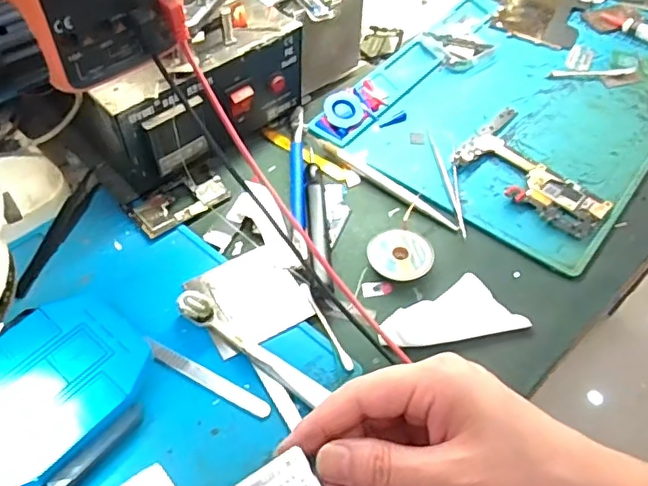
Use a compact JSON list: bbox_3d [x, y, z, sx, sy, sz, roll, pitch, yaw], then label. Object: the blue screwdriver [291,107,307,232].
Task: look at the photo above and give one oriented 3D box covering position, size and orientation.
[{"bbox_3d":[-0.021,-0.064,0.463,0.010,0.006,0.133,0,53,-3],"label":"blue screwdriver"}]

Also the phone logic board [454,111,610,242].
[{"bbox_3d":[0.173,-0.059,0.467,0.086,0.008,0.123,-38,63,-26],"label":"phone logic board"}]

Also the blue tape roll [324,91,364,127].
[{"bbox_3d":[0.017,-0.114,0.498,0.035,0.008,0.035,-25,74,-20],"label":"blue tape roll"}]

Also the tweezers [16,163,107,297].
[{"bbox_3d":[-0.192,-0.012,0.416,0.016,0.013,0.120,11,53,6],"label":"tweezers"}]

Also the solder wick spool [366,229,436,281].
[{"bbox_3d":[0.054,0.009,0.412,0.045,0.010,0.042,1,53,-2],"label":"solder wick spool"}]

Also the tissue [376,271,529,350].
[{"bbox_3d":[0.083,0.045,0.391,0.093,0.008,0.043,-7,54,-8],"label":"tissue"}]

